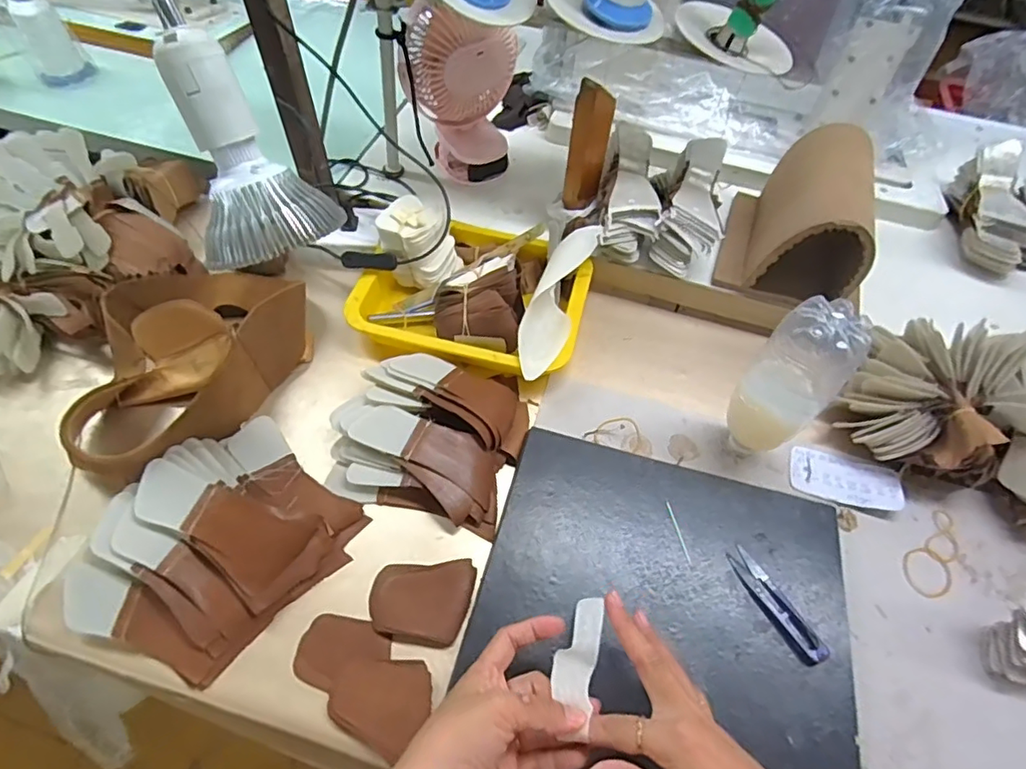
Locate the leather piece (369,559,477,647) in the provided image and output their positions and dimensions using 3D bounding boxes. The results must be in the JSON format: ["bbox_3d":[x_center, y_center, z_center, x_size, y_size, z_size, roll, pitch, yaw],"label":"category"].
[{"bbox_3d":[-0.080,0.187,0.482,0.085,0.005,0.069,4,51,3],"label":"leather piece"}]

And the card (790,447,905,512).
[{"bbox_3d":[0.336,0.097,0.561,0.104,0.007,0.053,15,56,16],"label":"card"}]

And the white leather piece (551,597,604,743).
[{"bbox_3d":[0.048,0.195,0.402,0.029,0.128,0.020,23,103,10],"label":"white leather piece"}]

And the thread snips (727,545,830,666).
[{"bbox_3d":[0.222,0.184,0.468,0.026,0.011,0.099,-24,61,-18],"label":"thread snips"}]

